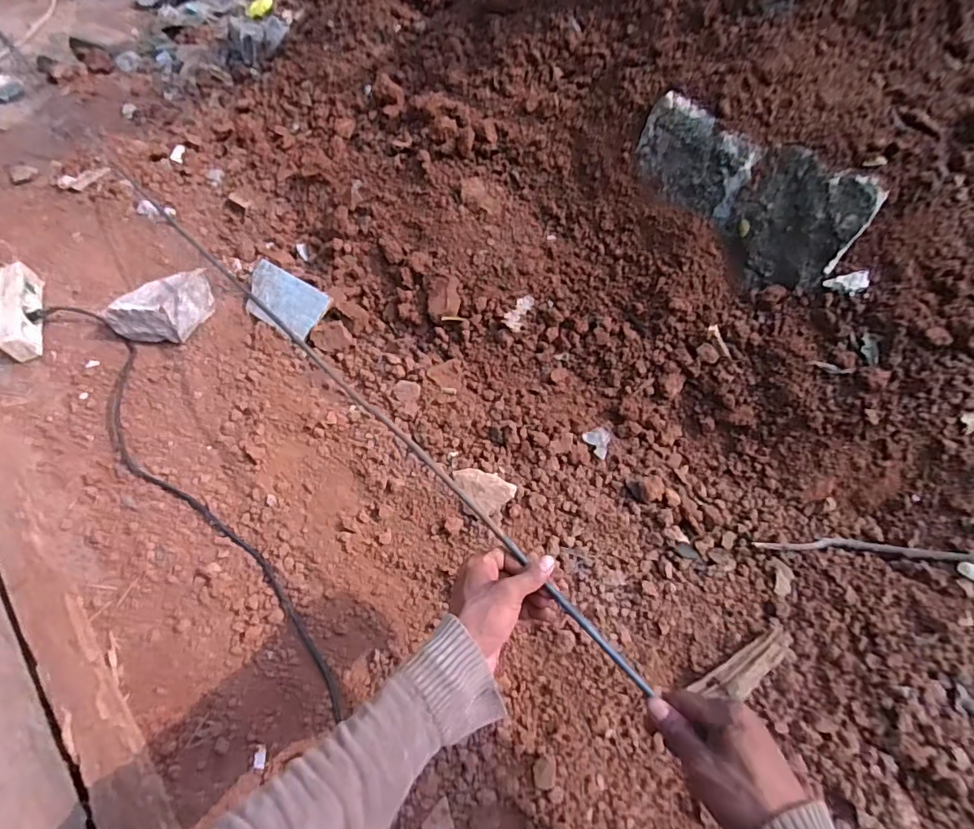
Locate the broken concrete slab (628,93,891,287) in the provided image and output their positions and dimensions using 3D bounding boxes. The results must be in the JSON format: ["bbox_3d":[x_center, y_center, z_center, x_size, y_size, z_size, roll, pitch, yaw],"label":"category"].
[{"bbox_3d":[0.391,-0.348,0.821,0.362,0.175,0.040,40,31,17],"label":"broken concrete slab"}]

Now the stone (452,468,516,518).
[{"bbox_3d":[-0.011,0.112,0.746,0.090,0.018,0.063,22,59,14],"label":"stone"}]

